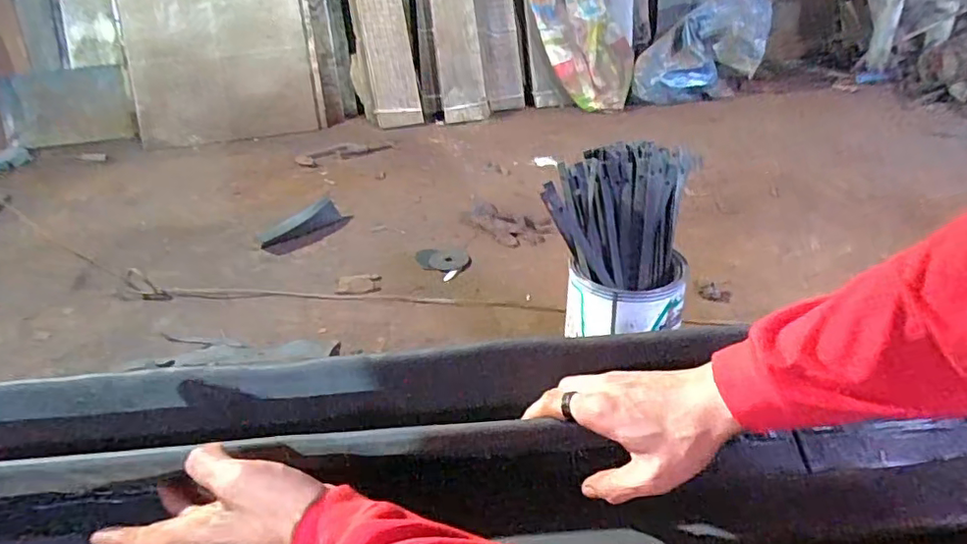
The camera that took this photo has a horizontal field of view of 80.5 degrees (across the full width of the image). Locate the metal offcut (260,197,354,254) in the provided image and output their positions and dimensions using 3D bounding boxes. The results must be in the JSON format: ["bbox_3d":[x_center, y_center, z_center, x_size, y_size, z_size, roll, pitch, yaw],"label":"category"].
[{"bbox_3d":[-0.422,-0.104,1.360,0.206,0.079,0.020,-37,7,-30],"label":"metal offcut"}]

